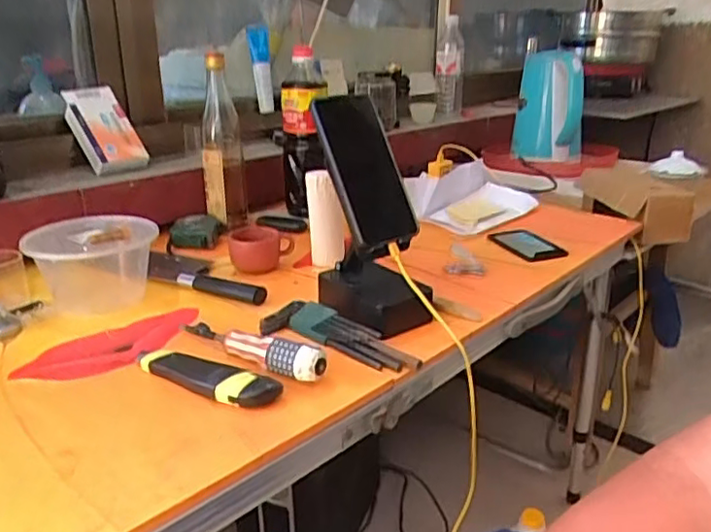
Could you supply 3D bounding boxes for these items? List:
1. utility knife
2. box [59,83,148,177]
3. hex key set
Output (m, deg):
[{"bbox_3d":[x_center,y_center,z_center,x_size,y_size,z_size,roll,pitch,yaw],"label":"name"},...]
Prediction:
[{"bbox_3d":[-0.136,0.096,0.555,0.151,0.020,0.039,13,25,31],"label":"utility knife"},{"bbox_3d":[-0.378,-0.207,0.936,0.087,0.026,0.155,-27,78,-39],"label":"box"},{"bbox_3d":[-0.016,0.069,0.625,0.182,0.024,0.045,15,26,35],"label":"hex key set"}]

